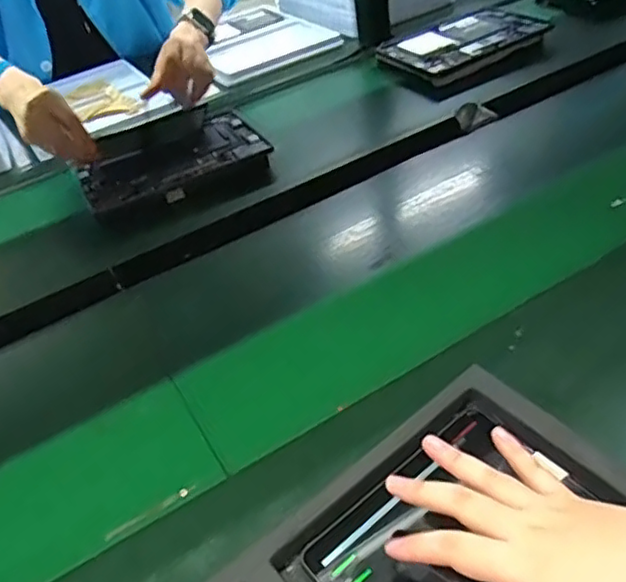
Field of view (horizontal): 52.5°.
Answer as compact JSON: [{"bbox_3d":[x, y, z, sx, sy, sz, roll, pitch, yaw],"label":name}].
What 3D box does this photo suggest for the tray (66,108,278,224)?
[{"bbox_3d":[-0.202,-0.183,0.905,0.254,0.036,0.156,-25,43,-16],"label":"tray"}]

